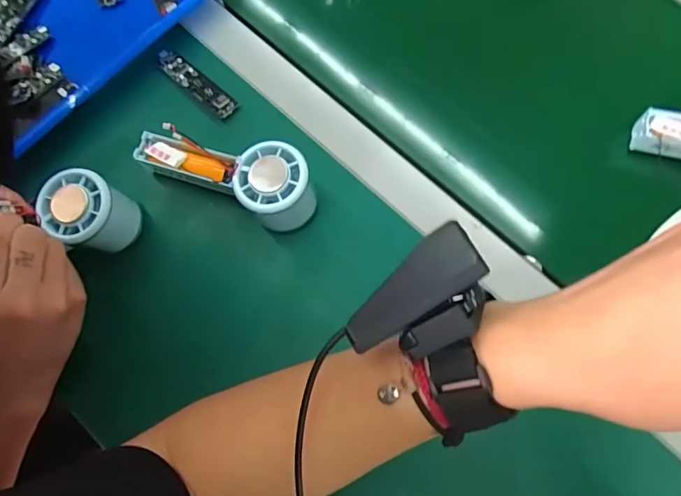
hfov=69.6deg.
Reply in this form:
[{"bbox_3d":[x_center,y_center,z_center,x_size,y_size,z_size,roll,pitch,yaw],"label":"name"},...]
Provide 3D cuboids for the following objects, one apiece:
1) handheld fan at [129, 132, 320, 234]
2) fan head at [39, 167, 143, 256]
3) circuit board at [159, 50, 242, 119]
[{"bbox_3d":[-0.094,-0.064,0.399,0.153,0.052,0.057,22,77,9],"label":"handheld fan"},{"bbox_3d":[-0.195,-0.026,0.392,0.061,0.060,0.052,32,79,11],"label":"fan head"},{"bbox_3d":[-0.133,-0.152,0.450,0.091,0.010,0.022,39,80,13],"label":"circuit board"}]

